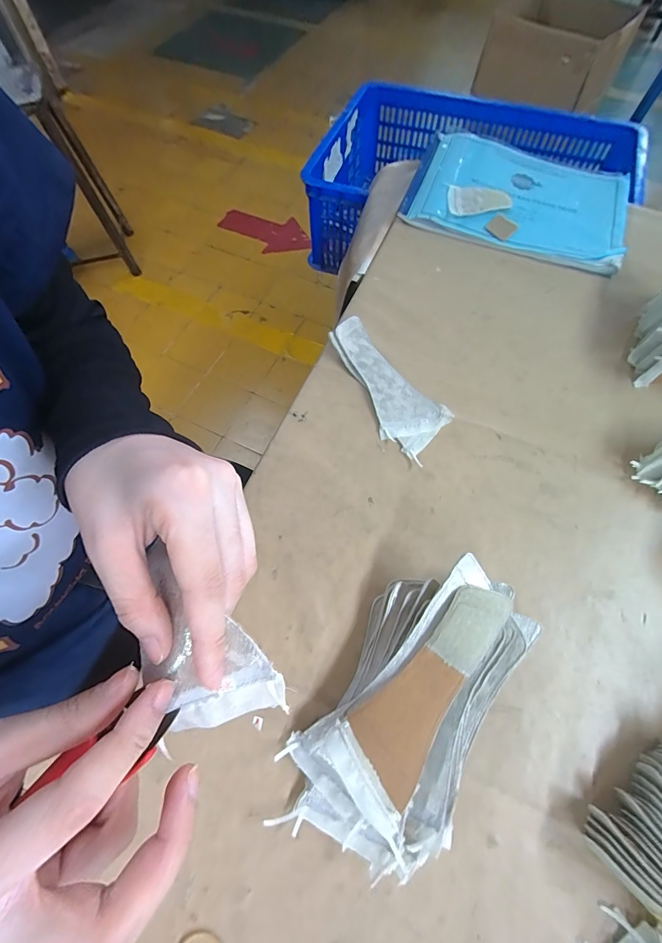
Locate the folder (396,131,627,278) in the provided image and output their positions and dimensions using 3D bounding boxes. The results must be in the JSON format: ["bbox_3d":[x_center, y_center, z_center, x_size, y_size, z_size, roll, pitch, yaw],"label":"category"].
[{"bbox_3d":[0.260,-0.386,0.520,0.291,0.036,0.201,21,67,9],"label":"folder"}]

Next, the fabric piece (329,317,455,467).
[{"bbox_3d":[0.054,-0.093,0.398,0.064,0.018,0.169,-33,70,-14],"label":"fabric piece"}]

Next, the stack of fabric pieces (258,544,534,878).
[{"bbox_3d":[0.056,0.164,0.258,0.109,0.061,0.209,34,70,14],"label":"stack of fabric pieces"}]

